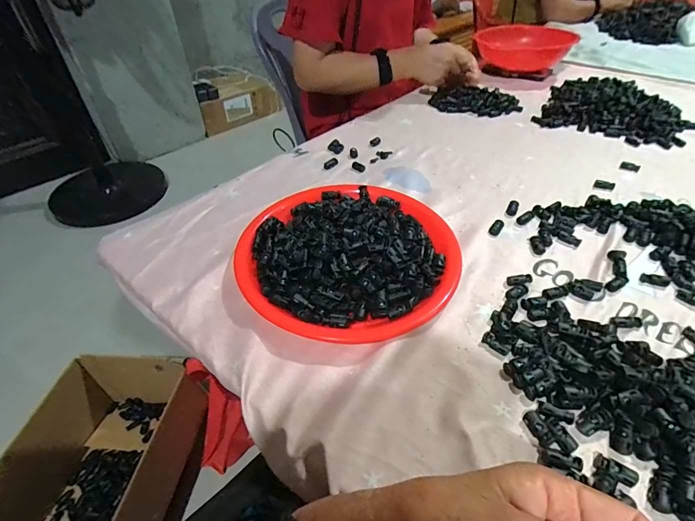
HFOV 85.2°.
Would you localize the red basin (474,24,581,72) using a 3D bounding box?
[{"bbox_3d":[0.453,-0.545,0.976,0.219,0.071,0.219,-2,44,2],"label":"red basin"}]

